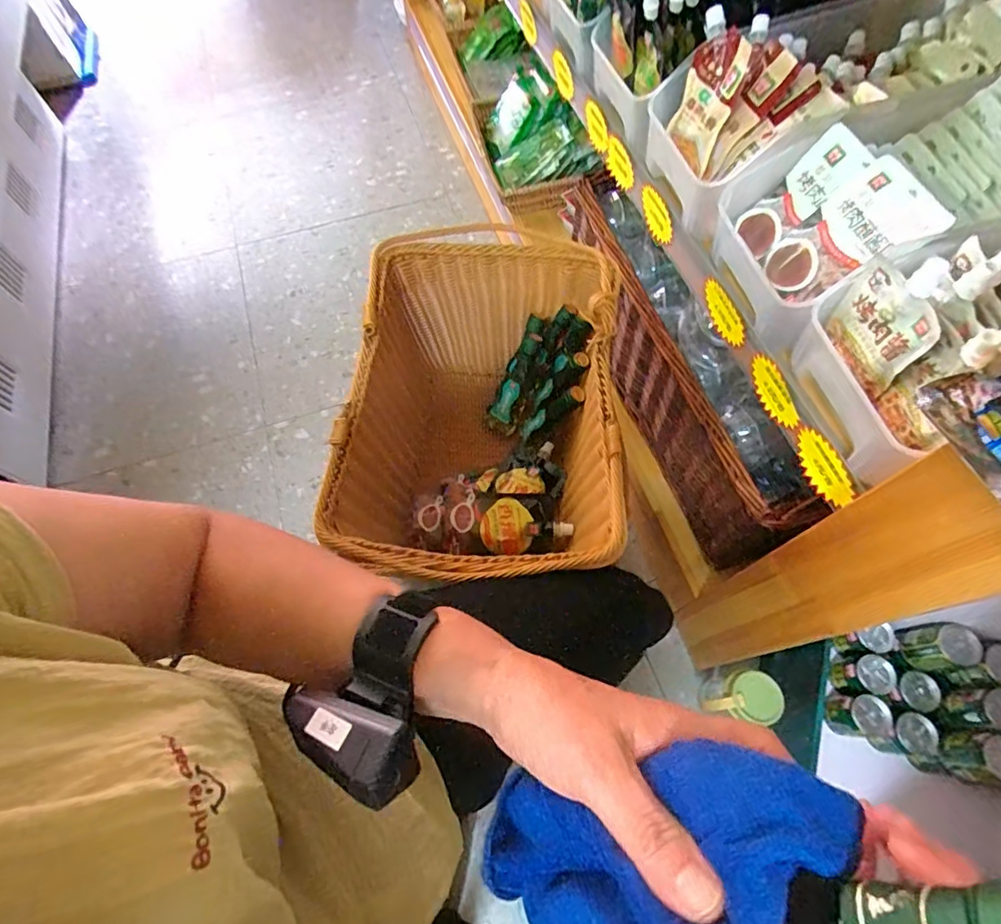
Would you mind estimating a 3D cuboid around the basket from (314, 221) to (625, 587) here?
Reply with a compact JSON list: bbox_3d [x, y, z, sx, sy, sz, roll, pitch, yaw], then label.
[{"bbox_3d":[-0.019,-0.053,0.760,0.318,0.280,0.477,4,64,2],"label":"basket"}]

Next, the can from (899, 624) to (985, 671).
[{"bbox_3d":[0.555,0.235,0.669,0.050,0.070,0.051,-5,64,-2],"label":"can"}]

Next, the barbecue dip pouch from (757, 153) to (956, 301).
[{"bbox_3d":[0.344,-0.223,0.530,0.020,0.142,0.095,10,53,-46],"label":"barbecue dip pouch"}]

